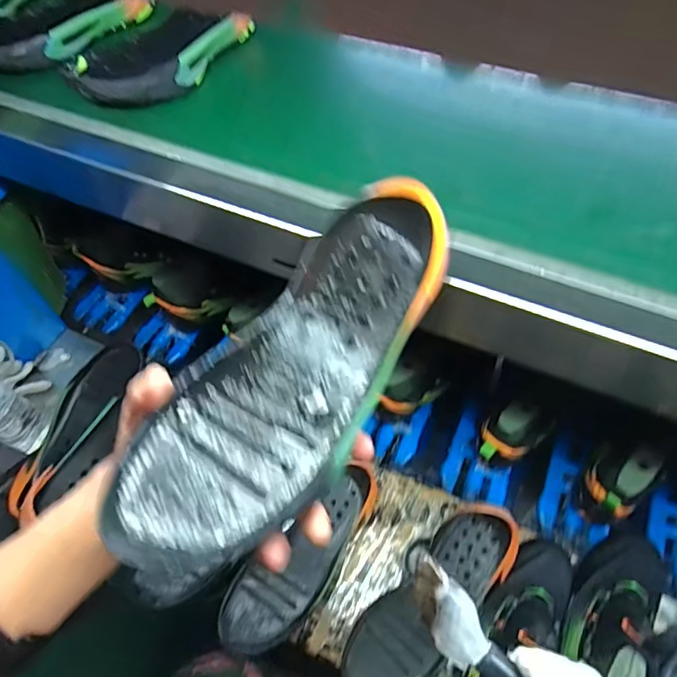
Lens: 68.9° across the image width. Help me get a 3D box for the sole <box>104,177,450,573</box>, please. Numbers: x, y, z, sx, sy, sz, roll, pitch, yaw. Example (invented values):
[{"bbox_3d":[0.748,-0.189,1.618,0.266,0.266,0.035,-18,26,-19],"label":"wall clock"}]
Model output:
[{"bbox_3d":[-0.018,0.013,0.289,0.086,0.040,0.255,30,68,20],"label":"sole"}]

